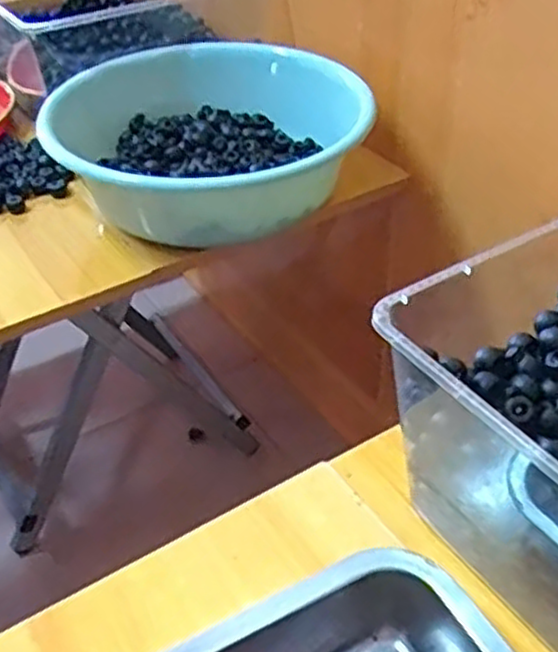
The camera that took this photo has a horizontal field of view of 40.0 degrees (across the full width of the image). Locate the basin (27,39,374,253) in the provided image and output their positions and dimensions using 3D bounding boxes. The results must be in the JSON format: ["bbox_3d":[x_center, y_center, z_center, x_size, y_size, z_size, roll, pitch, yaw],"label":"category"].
[{"bbox_3d":[-0.076,-0.165,0.728,0.259,0.131,0.250,-2,40,1],"label":"basin"}]

